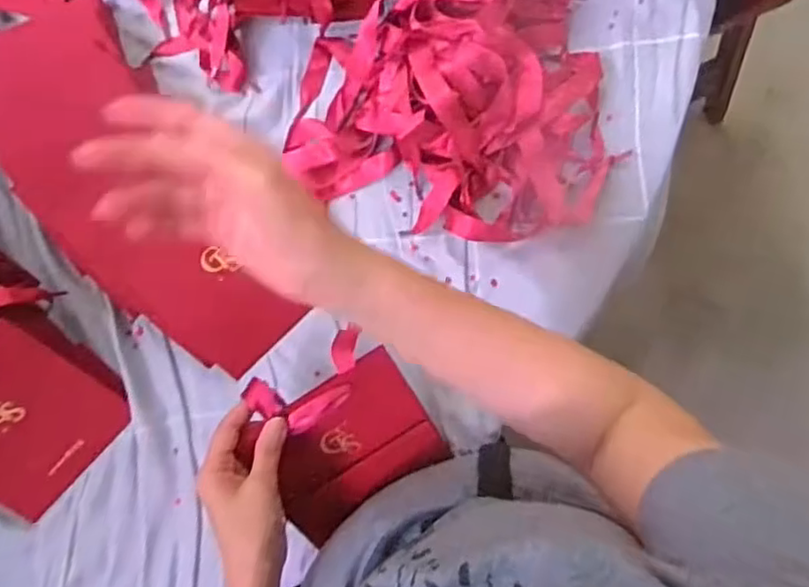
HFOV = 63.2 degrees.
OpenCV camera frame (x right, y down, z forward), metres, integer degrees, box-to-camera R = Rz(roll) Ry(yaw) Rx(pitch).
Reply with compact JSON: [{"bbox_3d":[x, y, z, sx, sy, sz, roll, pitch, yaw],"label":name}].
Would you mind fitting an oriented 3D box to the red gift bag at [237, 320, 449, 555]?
[{"bbox_3d":[-0.054,0.112,0.521,0.127,0.020,0.137,-35,109,-9],"label":"red gift bag"}]

